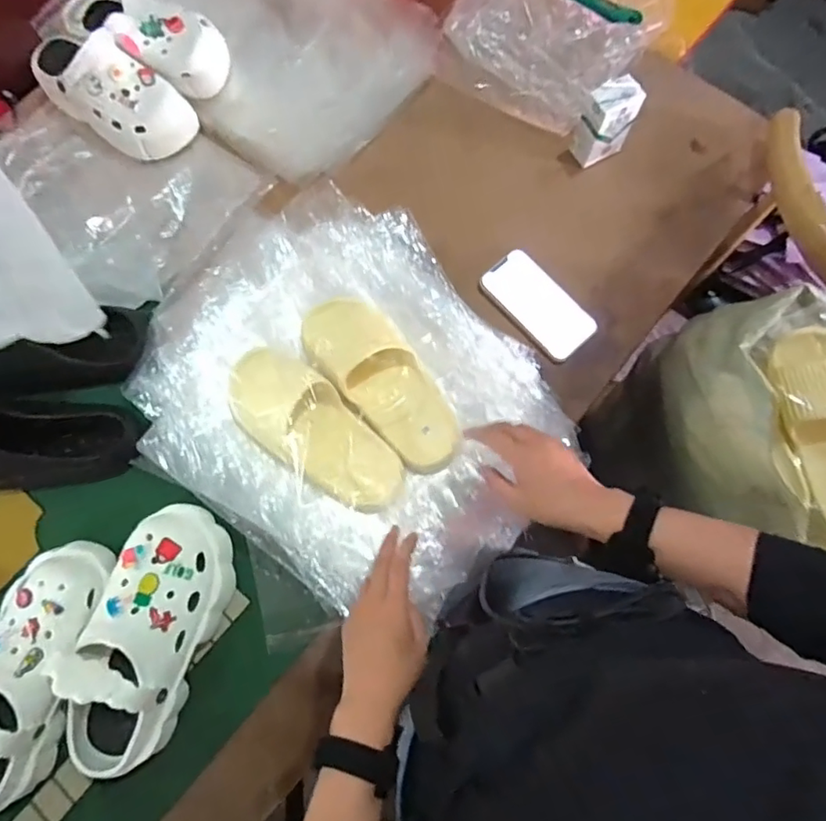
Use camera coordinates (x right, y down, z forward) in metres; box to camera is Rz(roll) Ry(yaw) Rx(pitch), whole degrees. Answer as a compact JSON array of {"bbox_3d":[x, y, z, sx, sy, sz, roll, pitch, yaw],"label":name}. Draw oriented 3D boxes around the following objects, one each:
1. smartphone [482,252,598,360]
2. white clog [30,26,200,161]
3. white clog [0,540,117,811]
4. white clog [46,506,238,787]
[{"bbox_3d":[0.169,-0.145,0.757,0.077,0.009,0.162,-41,78,1],"label":"smartphone"},{"bbox_3d":[-0.435,-0.458,0.795,0.221,0.103,0.099,30,76,8],"label":"white clog"},{"bbox_3d":[-0.409,0.277,0.590,0.105,0.125,0.271,12,74,4],"label":"white clog"},{"bbox_3d":[-0.283,0.237,0.590,0.116,0.113,0.267,19,75,6],"label":"white clog"}]

